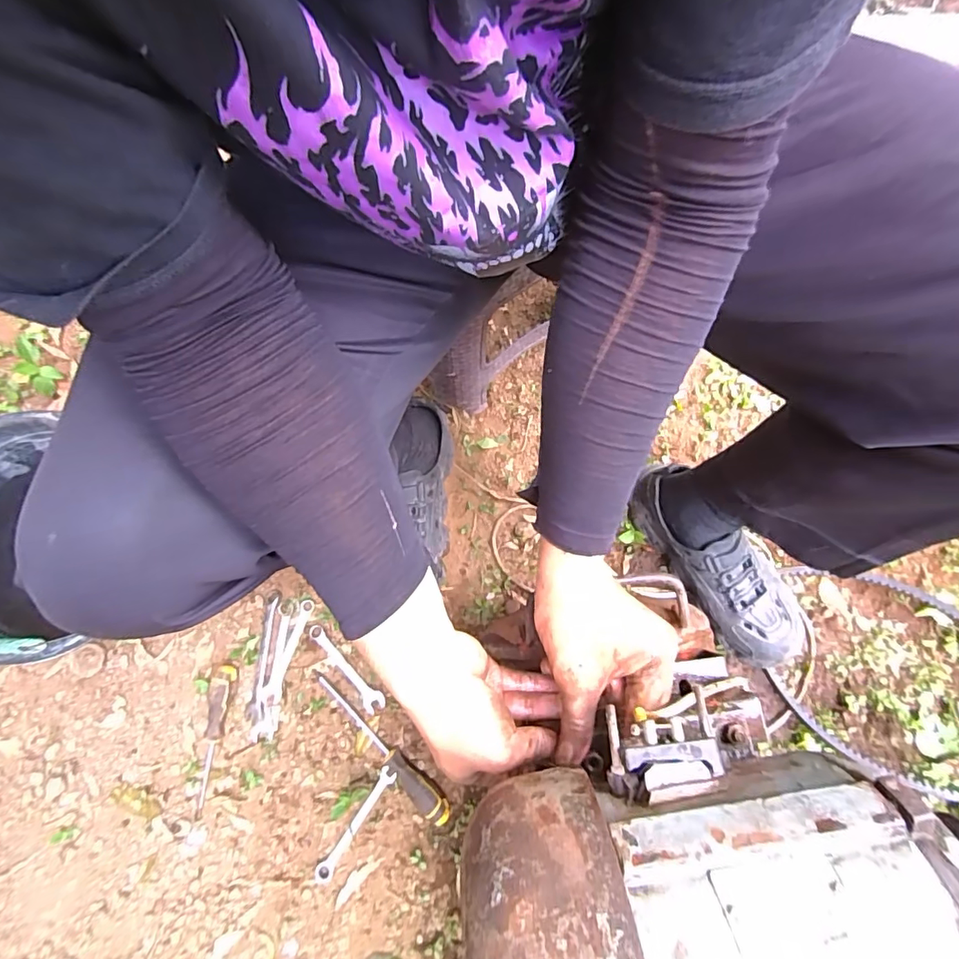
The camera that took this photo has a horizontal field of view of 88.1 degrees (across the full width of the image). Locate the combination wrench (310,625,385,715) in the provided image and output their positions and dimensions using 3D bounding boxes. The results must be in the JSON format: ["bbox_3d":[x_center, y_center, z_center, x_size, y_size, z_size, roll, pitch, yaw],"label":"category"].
[{"bbox_3d":[-0.191,0.268,0.705,0.027,0.008,0.149,-43,81,-10],"label":"combination wrench"}]

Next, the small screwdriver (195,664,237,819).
[{"bbox_3d":[-0.365,0.352,0.672,0.030,0.035,0.188,3,76,0],"label":"small screwdriver"}]

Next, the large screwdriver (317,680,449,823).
[{"bbox_3d":[-0.134,0.361,0.668,0.245,0.027,0.026,42,79,8],"label":"large screwdriver"}]

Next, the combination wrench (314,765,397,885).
[{"bbox_3d":[-0.163,0.453,0.652,0.022,0.015,0.154,34,78,7],"label":"combination wrench"}]

